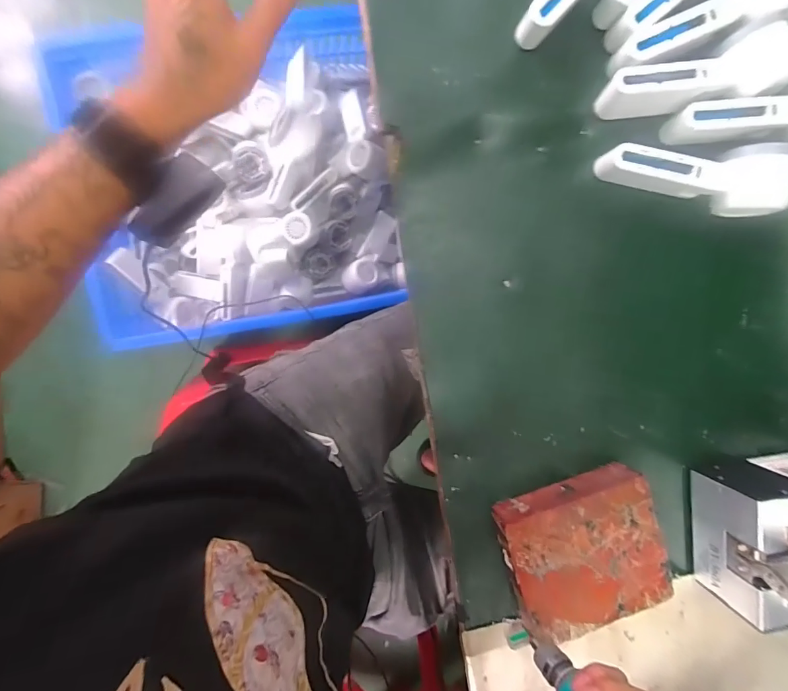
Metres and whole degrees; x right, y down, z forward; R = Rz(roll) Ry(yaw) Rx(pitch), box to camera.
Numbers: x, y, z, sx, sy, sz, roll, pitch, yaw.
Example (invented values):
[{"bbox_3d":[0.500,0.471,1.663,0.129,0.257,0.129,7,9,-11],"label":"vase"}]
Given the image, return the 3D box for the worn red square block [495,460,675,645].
[{"bbox_3d":[0.180,0.201,0.413,0.144,0.044,0.130,-16,97,-7],"label":"worn red square block"}]

